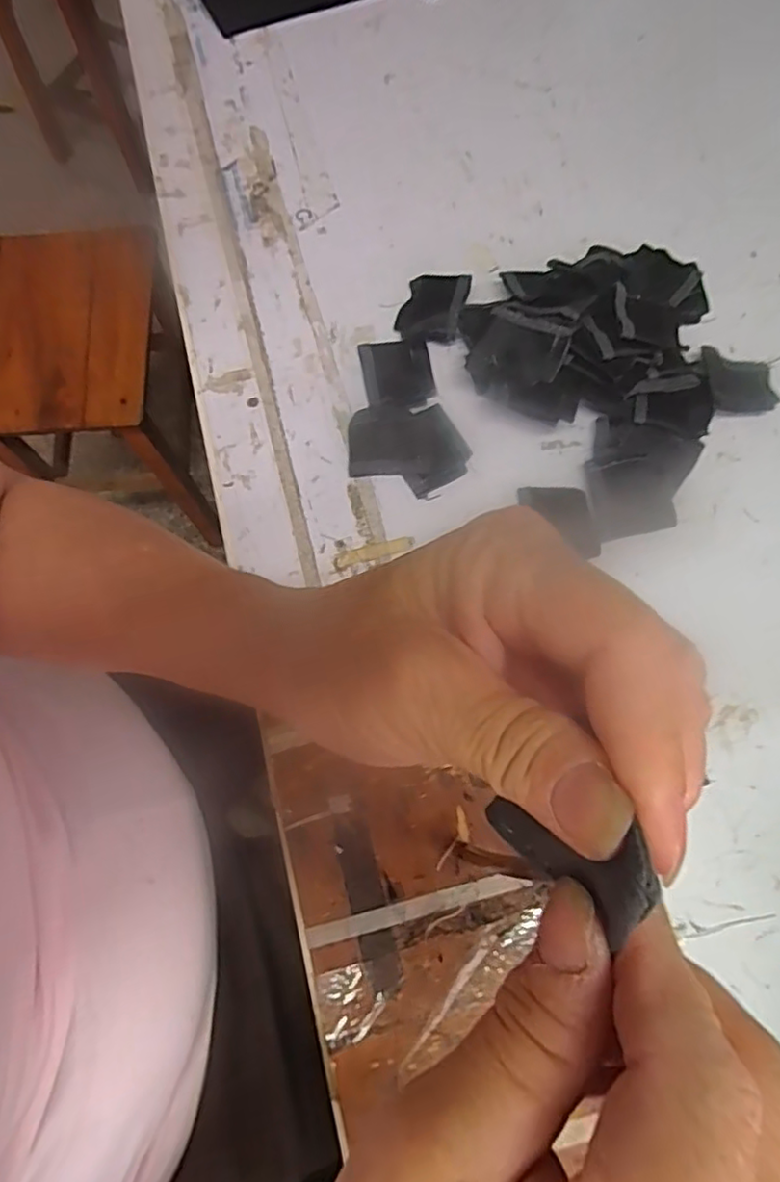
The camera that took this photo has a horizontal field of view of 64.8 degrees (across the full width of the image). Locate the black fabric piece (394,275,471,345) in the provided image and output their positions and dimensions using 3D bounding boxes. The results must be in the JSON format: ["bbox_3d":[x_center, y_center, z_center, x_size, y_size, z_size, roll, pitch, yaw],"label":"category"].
[{"bbox_3d":[0.029,-0.197,0.423,0.044,0.019,0.049,11,72,4],"label":"black fabric piece"}]

